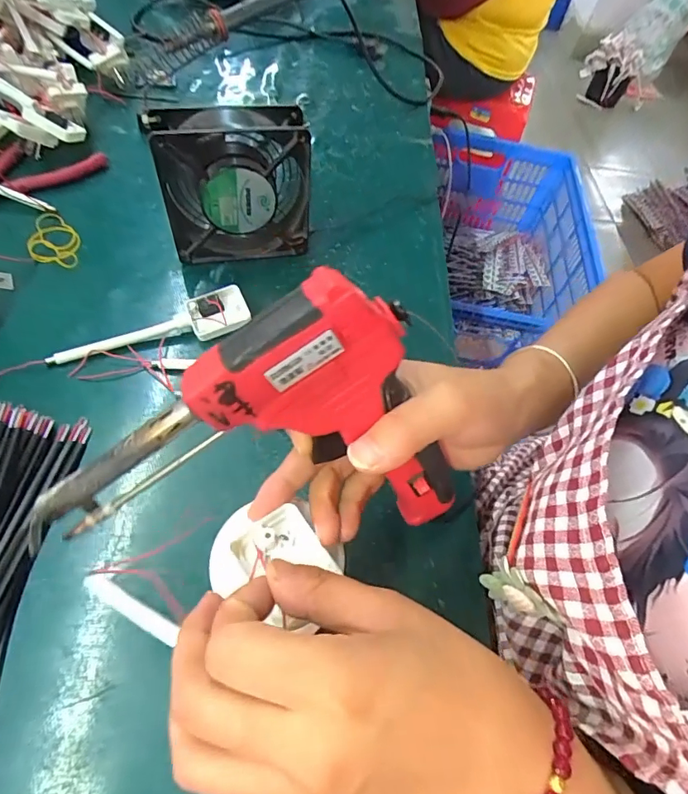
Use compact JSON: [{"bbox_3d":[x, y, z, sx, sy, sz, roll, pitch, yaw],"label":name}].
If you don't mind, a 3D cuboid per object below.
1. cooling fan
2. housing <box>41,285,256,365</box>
[{"bbox_3d":[-0.094,-0.180,0.403,0.120,0.120,0.045,-9,58,-11],"label":"cooling fan"},{"bbox_3d":[-0.154,-0.056,0.376,0.151,0.017,0.038,-16,59,-15],"label":"housing"}]

